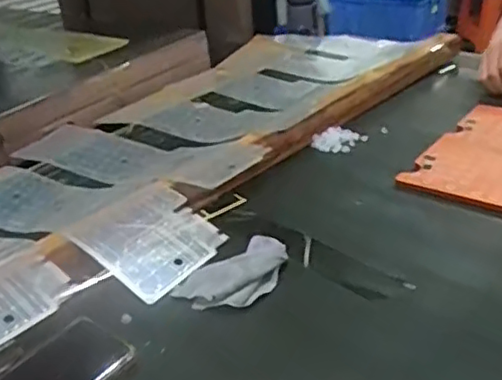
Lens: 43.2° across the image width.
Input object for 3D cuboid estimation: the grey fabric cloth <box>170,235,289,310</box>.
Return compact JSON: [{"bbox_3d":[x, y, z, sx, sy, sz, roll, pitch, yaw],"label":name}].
[{"bbox_3d":[-0.011,0.080,0.616,0.075,0.011,0.117,21,38,40],"label":"grey fabric cloth"}]

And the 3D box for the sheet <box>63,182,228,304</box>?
[{"bbox_3d":[-0.104,0.047,0.666,0.139,0.011,0.132,34,44,25],"label":"sheet"}]

